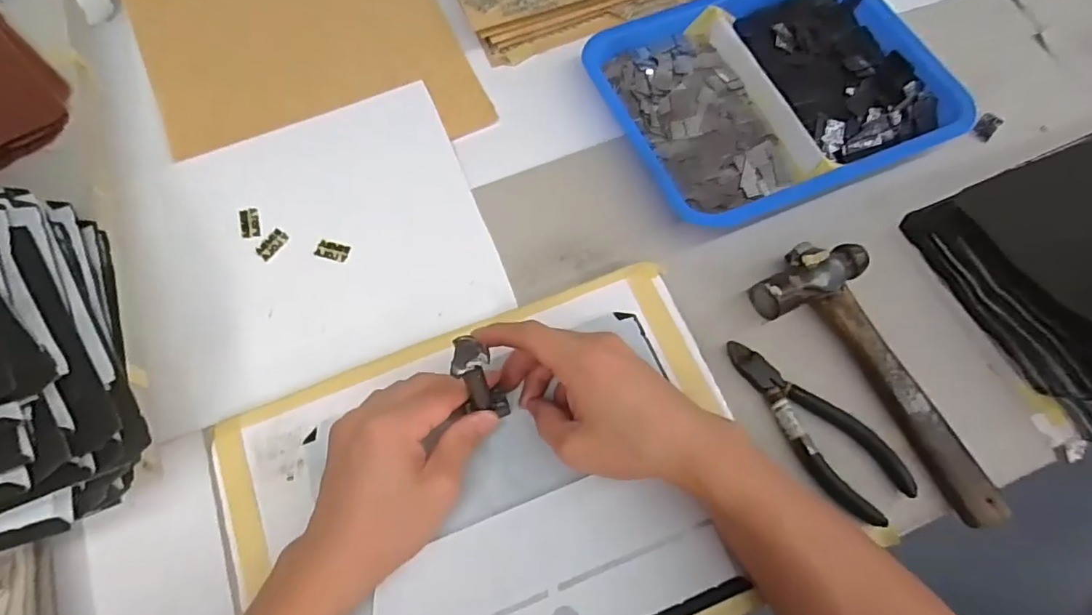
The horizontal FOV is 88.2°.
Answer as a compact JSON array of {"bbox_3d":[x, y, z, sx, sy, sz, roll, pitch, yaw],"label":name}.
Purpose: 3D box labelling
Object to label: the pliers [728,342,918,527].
[{"bbox_3d":[0.192,0.082,0.406,0.051,0.019,0.148,-32,72,-11],"label":"pliers"}]

